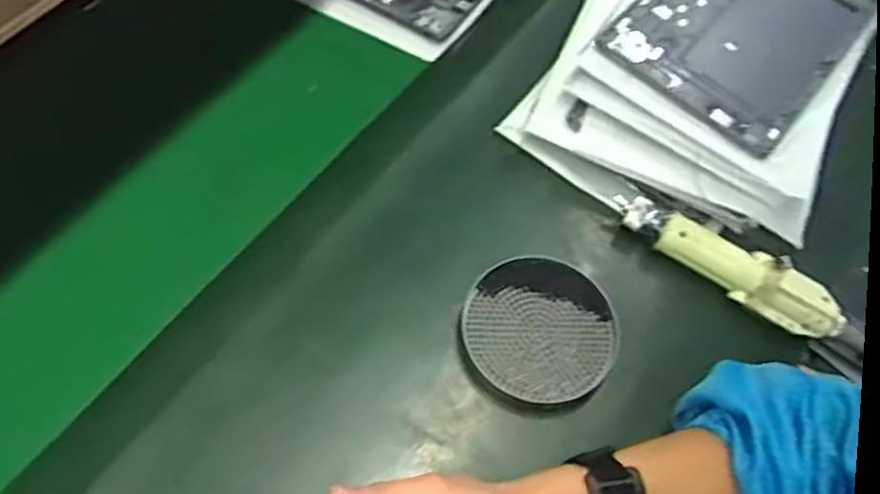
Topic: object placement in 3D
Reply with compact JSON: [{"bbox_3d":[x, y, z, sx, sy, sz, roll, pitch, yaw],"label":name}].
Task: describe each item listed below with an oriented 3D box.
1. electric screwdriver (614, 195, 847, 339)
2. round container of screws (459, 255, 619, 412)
[{"bbox_3d":[0.228,0.012,0.605,0.186,0.043,0.038,33,62,14],"label":"electric screwdriver"},{"bbox_3d":[0.074,0.064,0.568,0.112,0.026,0.110,2,59,-3],"label":"round container of screws"}]

